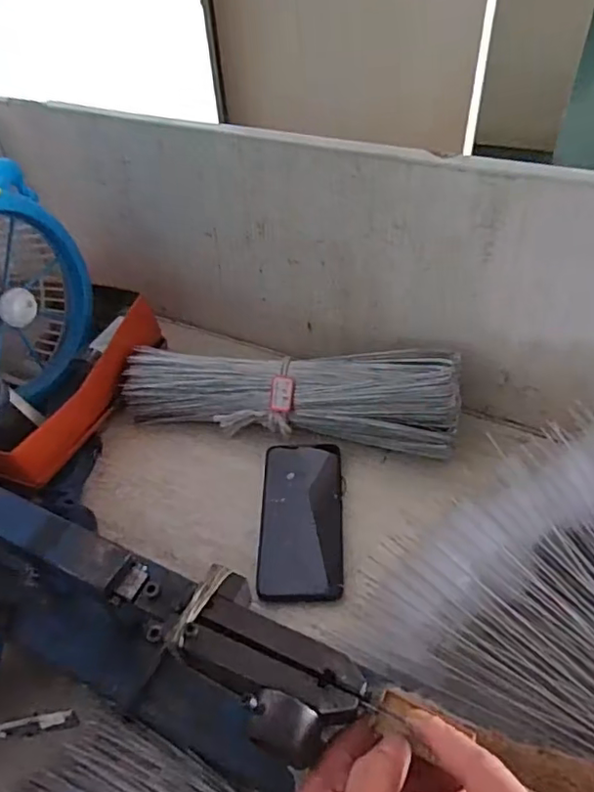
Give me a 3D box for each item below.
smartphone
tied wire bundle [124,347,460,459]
[{"bbox_3d":[0.004,0.114,0.558,0.078,0.017,0.164,-1,47,3],"label":"smartphone"},{"bbox_3d":[-0.015,-0.008,0.609,0.357,0.074,0.080,7,48,10],"label":"tied wire bundle"}]

